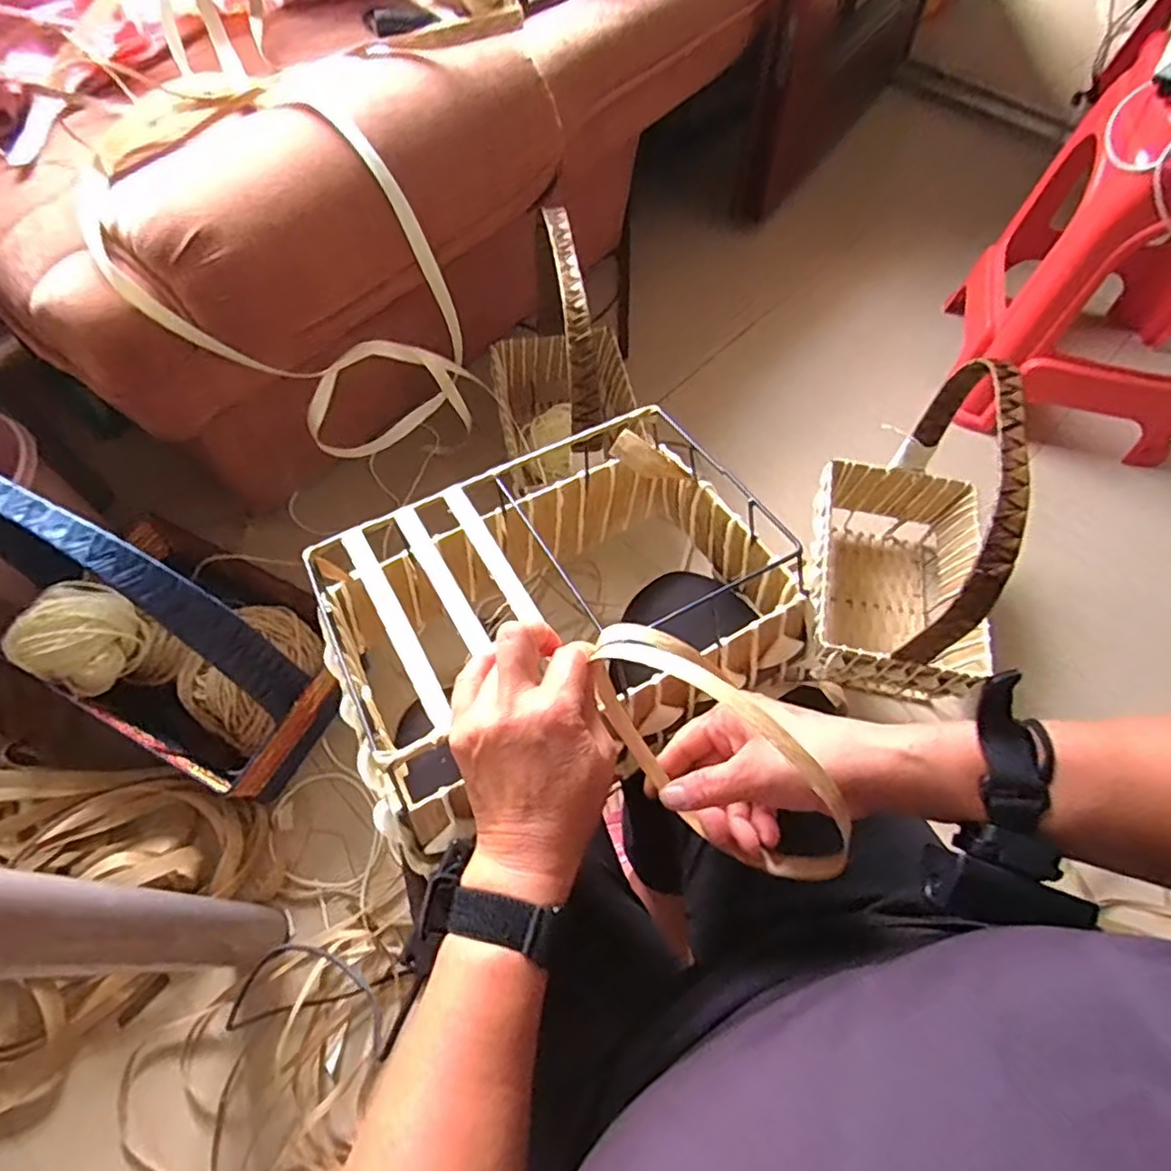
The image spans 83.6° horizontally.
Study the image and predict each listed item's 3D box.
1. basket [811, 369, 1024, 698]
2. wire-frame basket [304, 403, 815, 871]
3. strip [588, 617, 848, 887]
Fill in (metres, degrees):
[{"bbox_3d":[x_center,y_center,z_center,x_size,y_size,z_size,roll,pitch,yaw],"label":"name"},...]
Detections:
[{"bbox_3d":[0.454,-0.072,0.900,0.225,0.416,0.367,9,60,8],"label":"basket"},{"bbox_3d":[-0.017,0.024,0.491,0.329,0.155,0.225,-29,62,-14],"label":"wire-frame basket"},{"bbox_3d":[0.072,0.090,0.369,0.057,0.105,0.177,-34,64,-16],"label":"strip"}]

